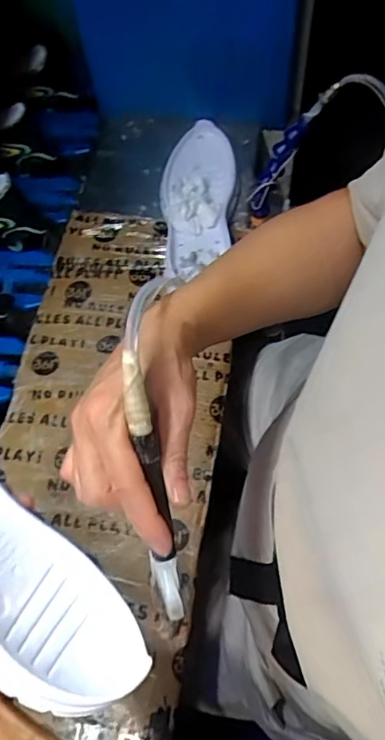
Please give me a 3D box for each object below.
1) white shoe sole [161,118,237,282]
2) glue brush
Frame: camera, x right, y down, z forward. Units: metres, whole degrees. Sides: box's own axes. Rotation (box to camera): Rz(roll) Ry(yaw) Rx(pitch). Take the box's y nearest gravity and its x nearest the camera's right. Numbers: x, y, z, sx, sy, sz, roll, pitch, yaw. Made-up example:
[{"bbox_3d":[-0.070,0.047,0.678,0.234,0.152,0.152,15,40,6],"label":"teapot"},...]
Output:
[{"bbox_3d":[0.005,-0.215,0.714,0.096,0.041,0.267,6,65,4],"label":"white shoe sole"},{"bbox_3d":[-0.024,0.072,0.324,0.016,0.010,0.164,-9,101,-3],"label":"glue brush"}]

